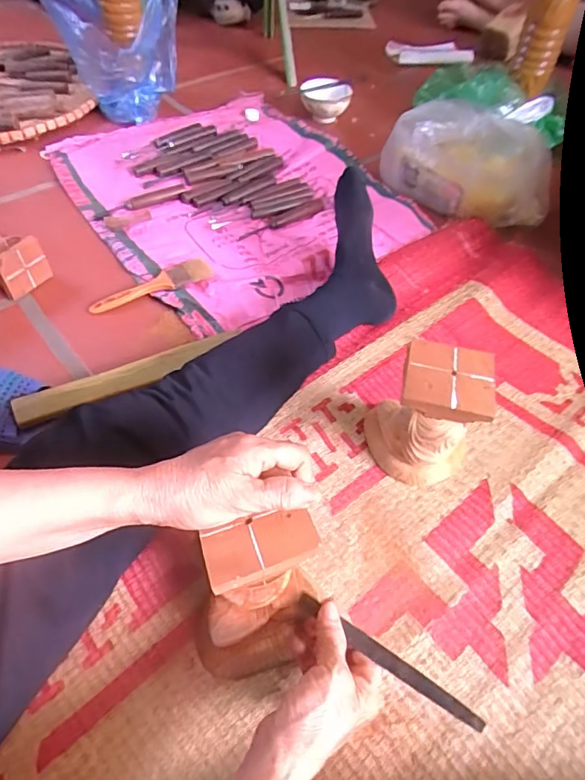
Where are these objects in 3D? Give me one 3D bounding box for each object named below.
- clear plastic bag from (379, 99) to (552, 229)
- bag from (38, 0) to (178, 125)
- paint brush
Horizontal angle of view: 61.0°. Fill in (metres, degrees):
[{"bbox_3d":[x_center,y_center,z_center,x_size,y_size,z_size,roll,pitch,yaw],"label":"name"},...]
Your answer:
[{"bbox_3d":[0.299,-0.389,0.844,0.268,0.123,0.148,36,61,24],"label":"clear plastic bag"},{"bbox_3d":[-0.358,-0.709,0.991,0.255,0.297,0.197,-16,55,-12],"label":"bag"},{"bbox_3d":[-0.204,-0.150,0.724,0.179,0.016,0.042,-24,57,-17],"label":"paint brush"}]

